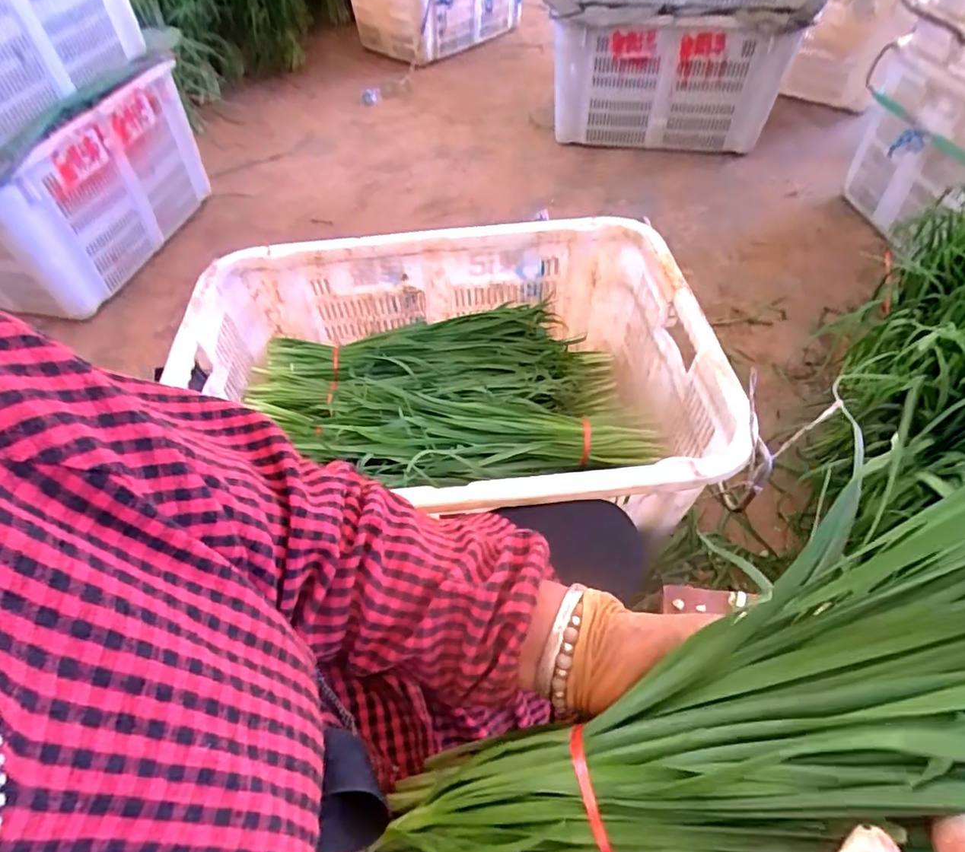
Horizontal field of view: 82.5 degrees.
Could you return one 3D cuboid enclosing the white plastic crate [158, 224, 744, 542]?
[{"bbox_3d":[-0.050,-0.040,0.798,0.681,0.275,0.485,-3,52,1],"label":"white plastic crate"}]

